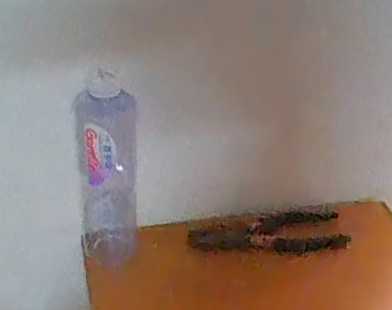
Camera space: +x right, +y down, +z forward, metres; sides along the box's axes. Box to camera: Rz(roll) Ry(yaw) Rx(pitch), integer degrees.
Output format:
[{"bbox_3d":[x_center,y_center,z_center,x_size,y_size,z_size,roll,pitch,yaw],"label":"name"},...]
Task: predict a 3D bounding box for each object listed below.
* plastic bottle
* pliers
[{"bbox_3d":[-0.098,0.029,0.636,0.064,0.242,0.069,-3,36,-9],"label":"plastic bottle"},{"bbox_3d":[0.091,0.092,0.716,0.194,0.065,0.017,5,36,2],"label":"pliers"}]

